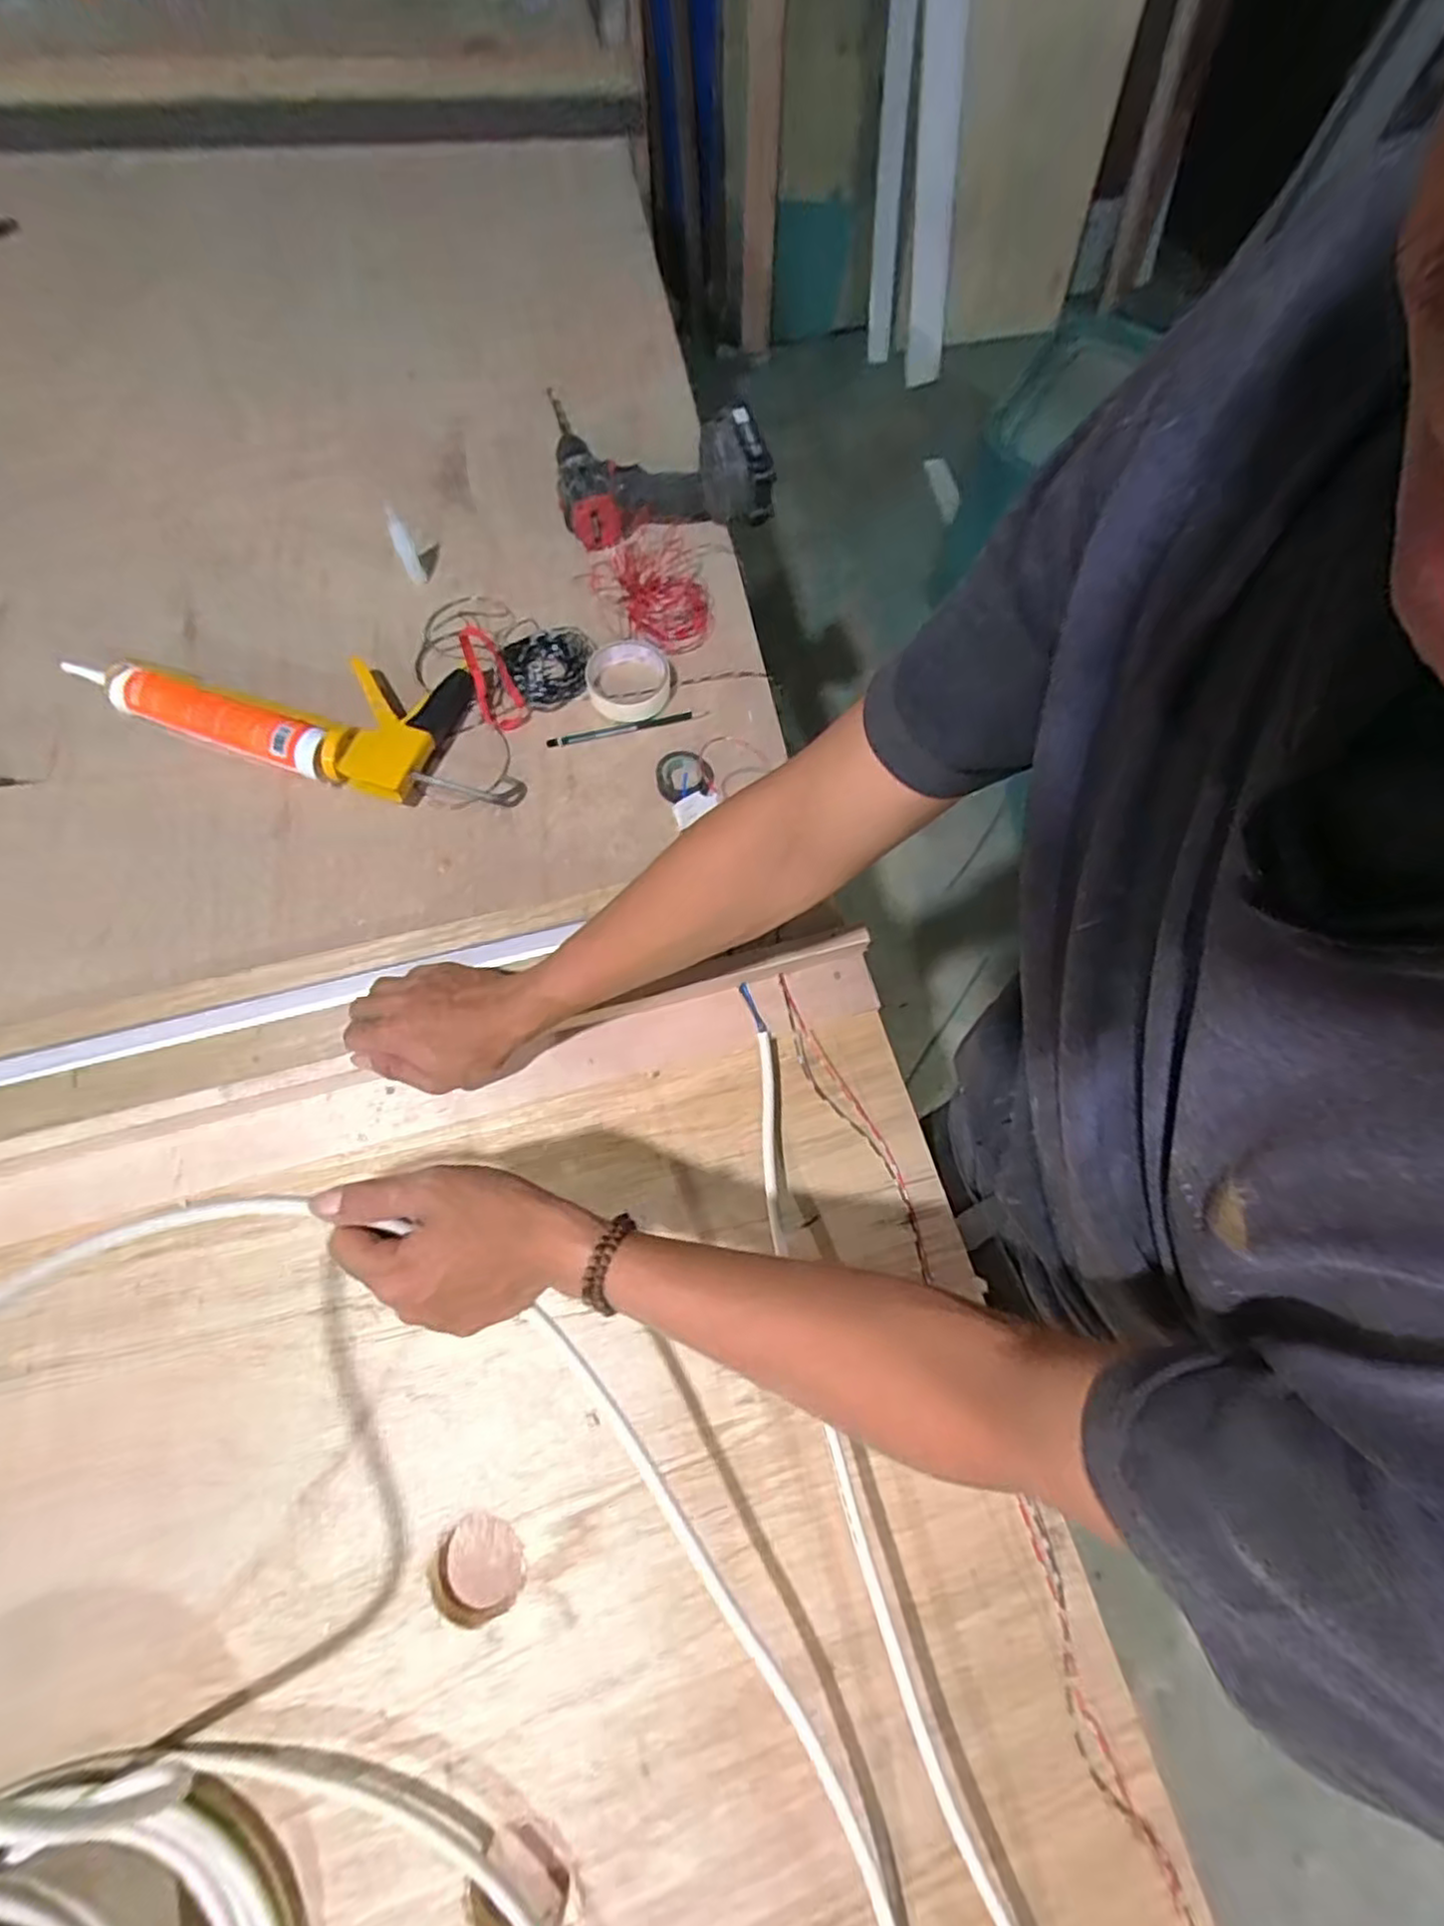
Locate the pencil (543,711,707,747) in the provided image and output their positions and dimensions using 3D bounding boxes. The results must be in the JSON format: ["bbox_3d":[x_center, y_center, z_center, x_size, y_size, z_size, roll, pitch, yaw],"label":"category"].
[{"bbox_3d":[-0.097,-0.241,0.715,0.162,0.004,0.014,-12,70,-7],"label":"pencil"}]

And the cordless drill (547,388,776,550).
[{"bbox_3d":[-0.073,-0.563,0.788,0.230,0.071,0.147,-15,72,-8],"label":"cordless drill"}]

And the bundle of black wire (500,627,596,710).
[{"bbox_3d":[-0.174,-0.312,0.724,0.092,0.030,0.079,-21,71,-10],"label":"bundle of black wire"}]

